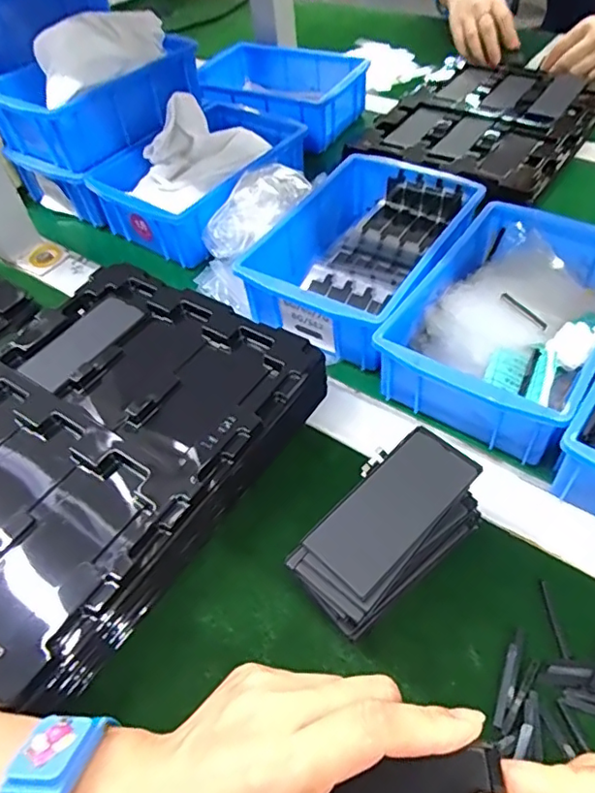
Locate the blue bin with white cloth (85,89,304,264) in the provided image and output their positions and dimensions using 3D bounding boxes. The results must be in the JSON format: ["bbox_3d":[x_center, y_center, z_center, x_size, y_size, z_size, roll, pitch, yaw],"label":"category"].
[{"bbox_3d":[-0.098,-0.239,0.591,0.151,0.076,0.205,26,57,25],"label":"blue bin with white cloth"}]

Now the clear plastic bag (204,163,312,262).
[{"bbox_3d":[-0.039,-0.174,0.515,0.053,0.037,0.113,37,78,31],"label":"clear plastic bag"}]

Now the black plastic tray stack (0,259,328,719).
[{"bbox_3d":[-0.143,0.032,0.390,0.221,0.046,0.273,23,56,23],"label":"black plastic tray stack"}]

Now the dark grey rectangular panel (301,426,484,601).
[{"bbox_3d":[0.052,0.058,0.304,0.098,0.010,0.044,-39,57,-23],"label":"dark grey rectangular panel"}]

